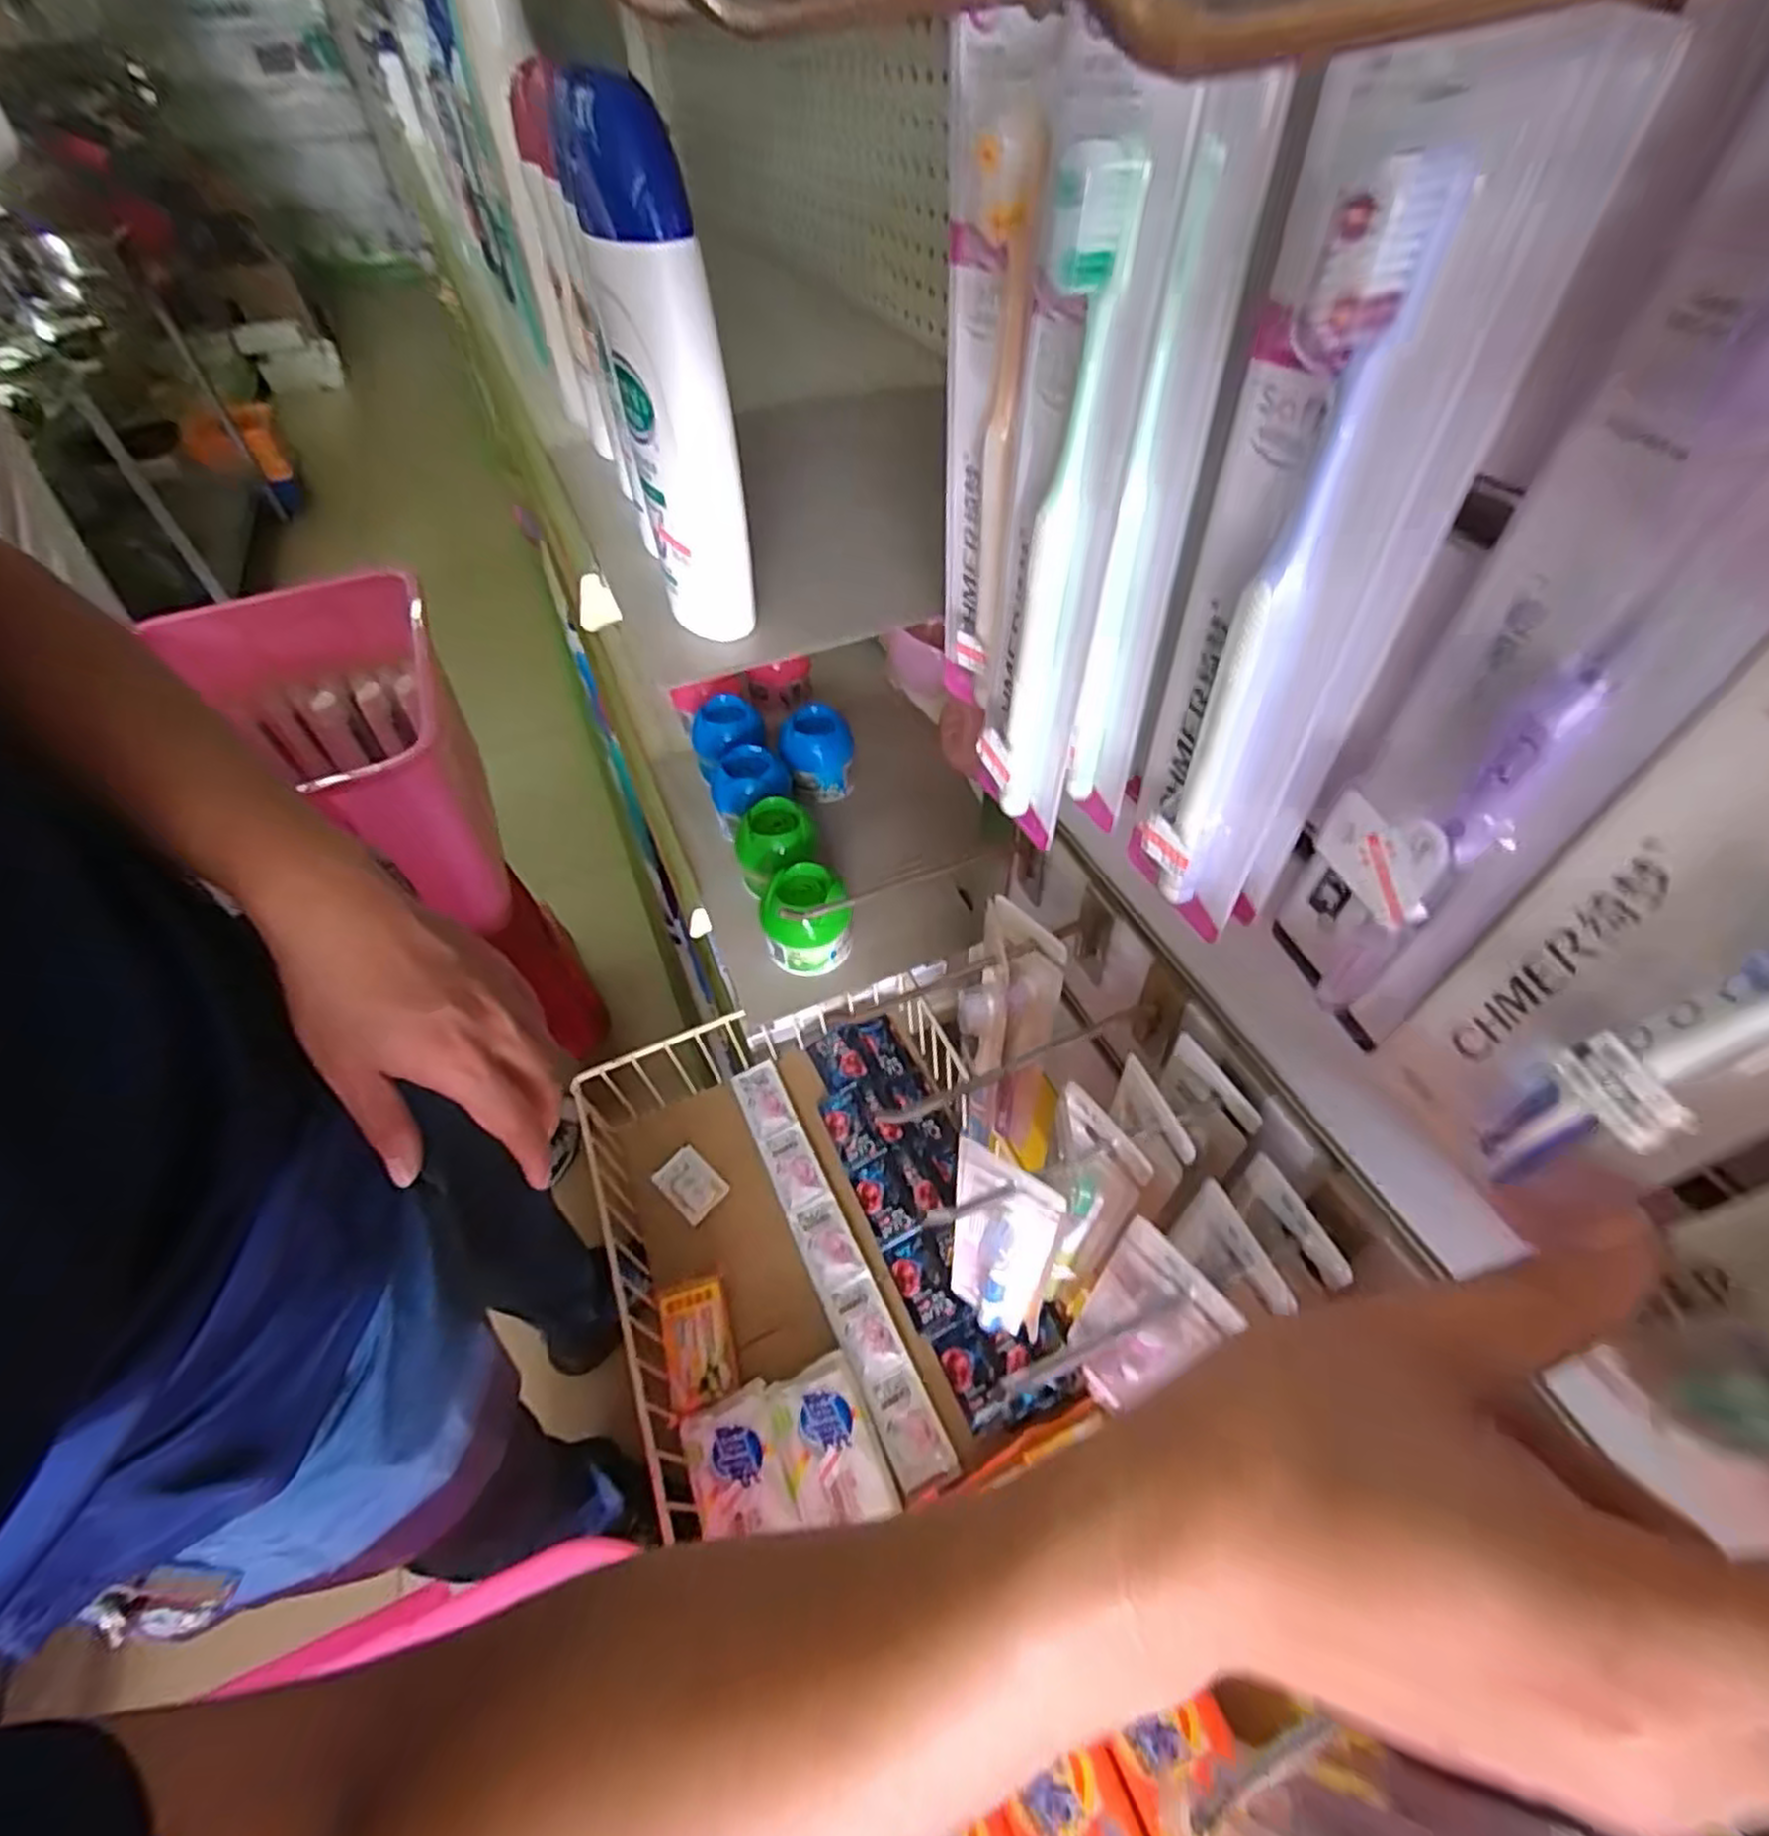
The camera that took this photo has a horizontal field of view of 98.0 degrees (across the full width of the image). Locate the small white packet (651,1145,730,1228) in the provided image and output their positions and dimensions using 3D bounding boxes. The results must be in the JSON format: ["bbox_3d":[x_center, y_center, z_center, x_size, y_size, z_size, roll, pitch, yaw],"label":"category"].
[{"bbox_3d":[-0.187,0.256,0.740,0.068,0.005,0.048,33,59,27],"label":"small white packet"}]

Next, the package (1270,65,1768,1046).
[{"bbox_3d":[0.134,-0.052,0.158,0.020,0.231,0.054,-14,51,-9],"label":"package"}]

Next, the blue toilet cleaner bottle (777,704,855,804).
[{"bbox_3d":[-0.058,-0.144,0.679,0.061,0.066,0.050,-7,50,-3],"label":"blue toilet cleaner bottle"}]

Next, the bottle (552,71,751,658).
[{"bbox_3d":[-0.084,-0.200,0.300,0.040,0.170,0.049,-15,51,-9],"label":"bottle"}]

